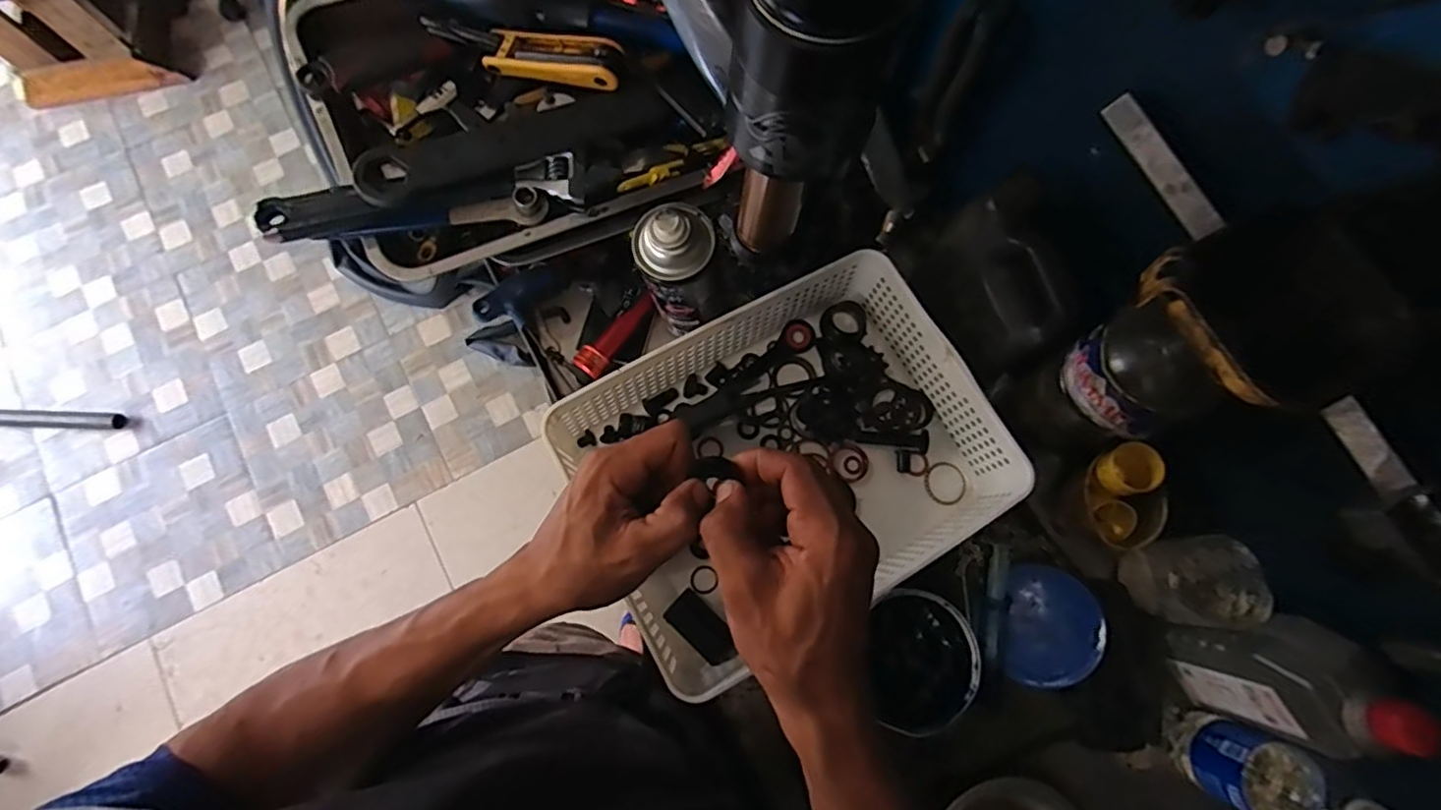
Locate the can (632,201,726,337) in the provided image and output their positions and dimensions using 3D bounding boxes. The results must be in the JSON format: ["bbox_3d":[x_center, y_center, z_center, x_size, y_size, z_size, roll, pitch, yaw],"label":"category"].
[{"bbox_3d":[-0.030,-0.112,0.497,0.069,0.141,0.072,0,77,-2],"label":"can"}]

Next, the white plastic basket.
[{"bbox_3d":[0.057,0.043,0.520,0.319,0.083,0.246,-28,79,-8],"label":"white plastic basket"}]

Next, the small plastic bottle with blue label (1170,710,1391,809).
[{"bbox_3d":[0.414,0.281,0.454,0.054,0.158,0.063,24,77,4],"label":"small plastic bottle with blue label"}]

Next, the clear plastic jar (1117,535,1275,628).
[{"bbox_3d":[0.387,0.144,0.507,0.054,0.092,0.067,4,77,-1],"label":"clear plastic jar"}]

